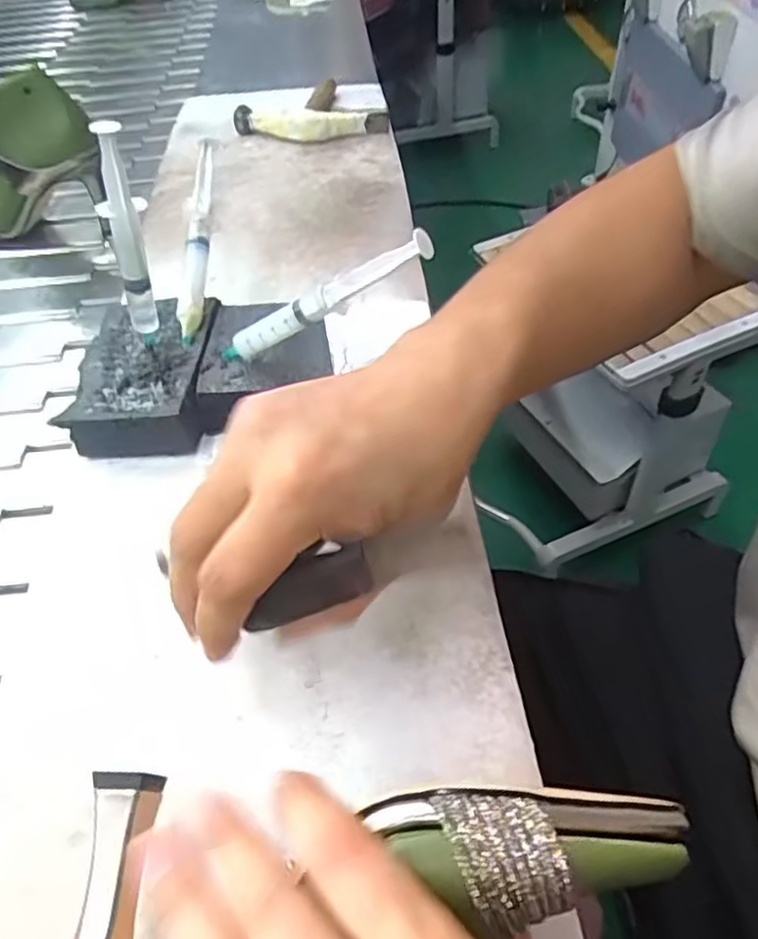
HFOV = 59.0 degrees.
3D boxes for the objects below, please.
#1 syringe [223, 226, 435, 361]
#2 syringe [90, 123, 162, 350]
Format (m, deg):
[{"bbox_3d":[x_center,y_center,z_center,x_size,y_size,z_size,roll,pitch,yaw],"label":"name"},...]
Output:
[{"bbox_3d":[-0.039,-0.093,0.387,0.161,0.019,0.015,-19,38,36],"label":"syringe"},{"bbox_3d":[-0.147,-0.132,0.396,0.029,0.141,0.027,-20,49,-13],"label":"syringe"}]

